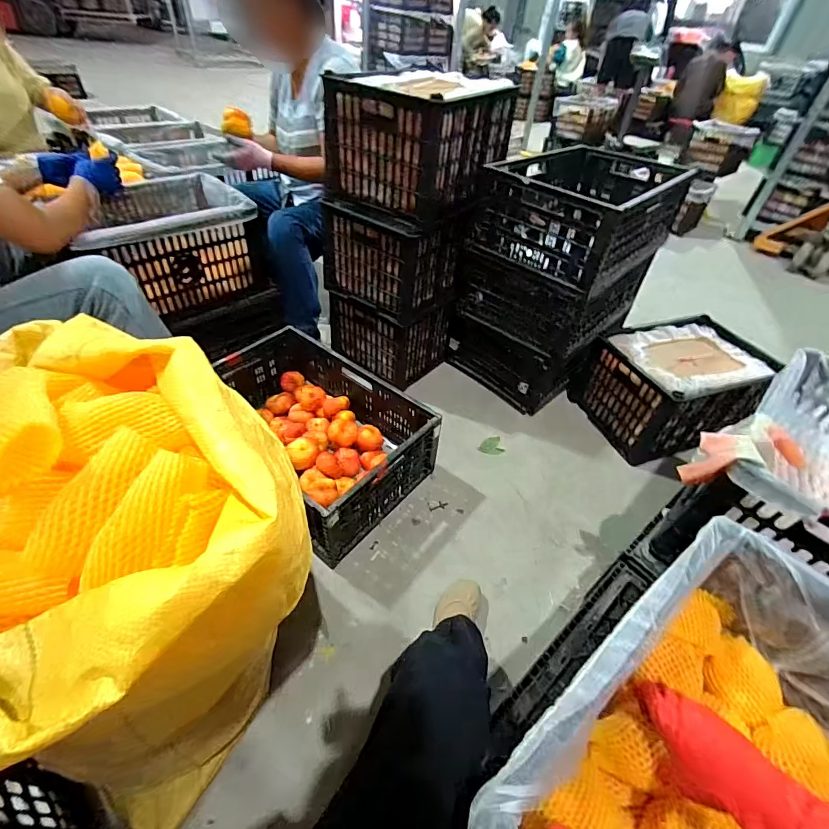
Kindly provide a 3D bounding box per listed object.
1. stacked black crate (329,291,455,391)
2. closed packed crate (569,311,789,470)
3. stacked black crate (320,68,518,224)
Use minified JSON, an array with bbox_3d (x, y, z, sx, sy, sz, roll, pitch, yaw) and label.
[{"bbox_3d":[-0.098,-0.325,1.574,0.382,0.264,0.275,34,50,26],"label":"stacked black crate"},{"bbox_3d":[0.865,-0.108,1.398,0.524,0.269,0.376,-15,48,-21],"label":"closed packed crate"},{"bbox_3d":[0.030,-0.789,1.216,0.354,0.269,0.472,29,48,22],"label":"stacked black crate"}]

